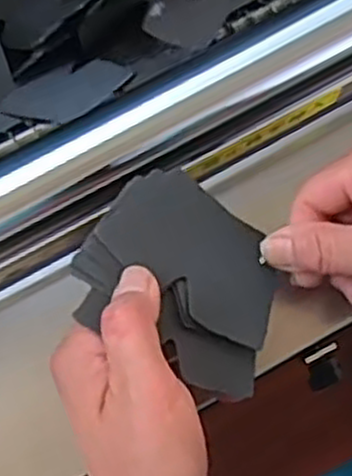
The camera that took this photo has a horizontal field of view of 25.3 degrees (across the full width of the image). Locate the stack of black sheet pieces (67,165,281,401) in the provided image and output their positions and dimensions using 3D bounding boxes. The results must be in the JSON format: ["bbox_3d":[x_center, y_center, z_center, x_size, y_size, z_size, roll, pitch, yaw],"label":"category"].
[{"bbox_3d":[0.005,0.017,0.339,0.090,0.005,0.075,30,69,-13],"label":"stack of black sheet pieces"}]

